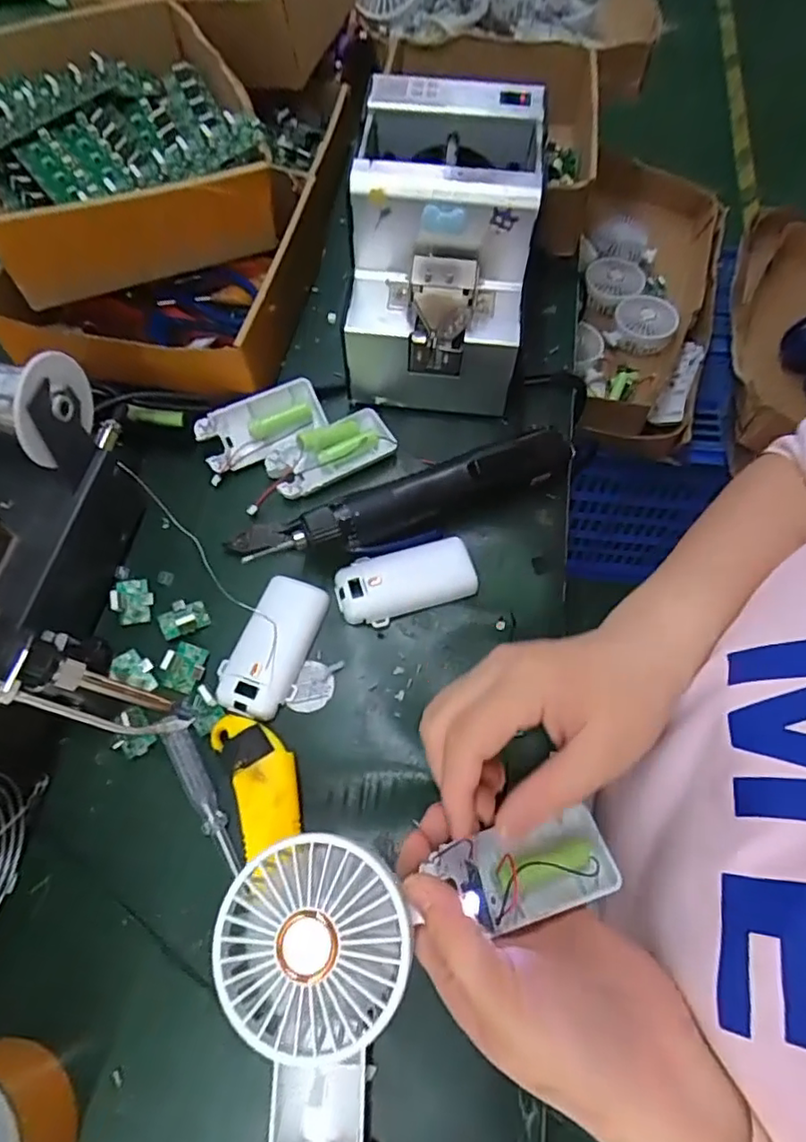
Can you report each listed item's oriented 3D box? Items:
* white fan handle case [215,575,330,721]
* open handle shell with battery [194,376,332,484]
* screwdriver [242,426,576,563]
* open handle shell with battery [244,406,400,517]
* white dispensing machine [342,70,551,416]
[{"bbox_3d":[-0.085,0.047,0.393,0.048,0.012,0.093,16,66,8],"label":"white fan handle case"},{"bbox_3d":[-0.104,-0.108,0.453,0.094,0.019,0.049,-21,66,-9],"label":"open handle shell with battery"},{"bbox_3d":[0.012,-0.052,0.420,0.238,0.035,0.038,-22,68,-9],"label":"screwdriver"},{"bbox_3d":[-0.064,-0.084,0.445,0.114,0.019,0.044,-29,68,-12],"label":"open handle shell with battery"},{"bbox_3d":[0.029,-0.233,0.448,0.123,0.141,0.172,4,66,2],"label":"white dispensing machine"}]

